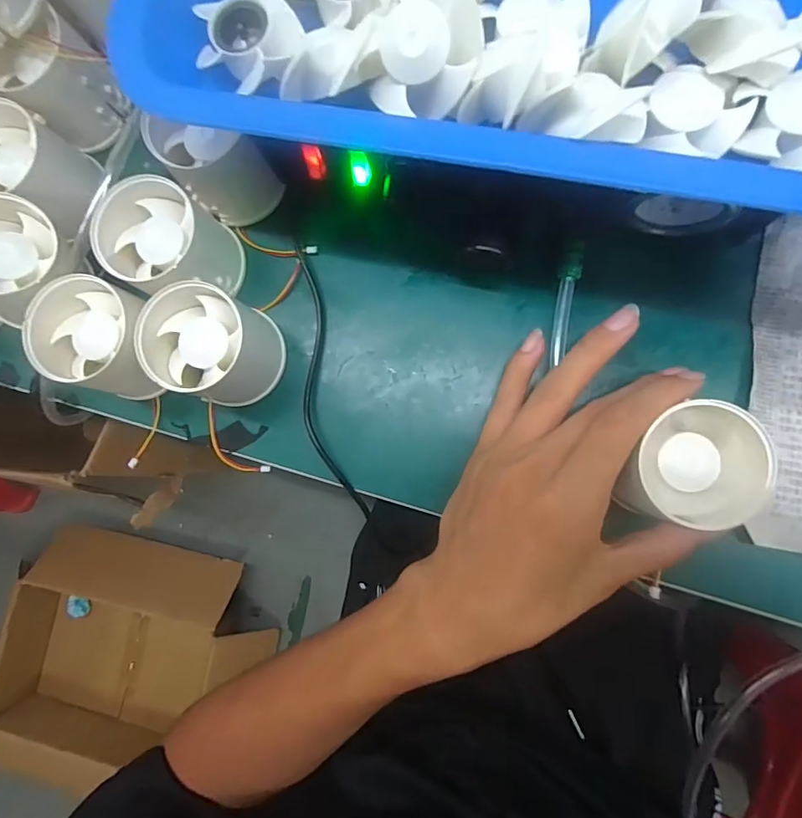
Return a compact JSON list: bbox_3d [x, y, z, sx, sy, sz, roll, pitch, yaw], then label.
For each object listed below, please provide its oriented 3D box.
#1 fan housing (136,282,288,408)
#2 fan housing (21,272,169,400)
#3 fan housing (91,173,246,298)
[{"bbox_3d":[-0.093,-0.031,0.243,0.049,0.053,0.053,20,87,7],"label":"fan housing"},{"bbox_3d":[-0.147,-0.035,0.249,0.053,0.052,0.052,20,87,7],"label":"fan housing"},{"bbox_3d":[-0.118,-0.082,0.248,0.054,0.048,0.053,-1,85,6],"label":"fan housing"}]

